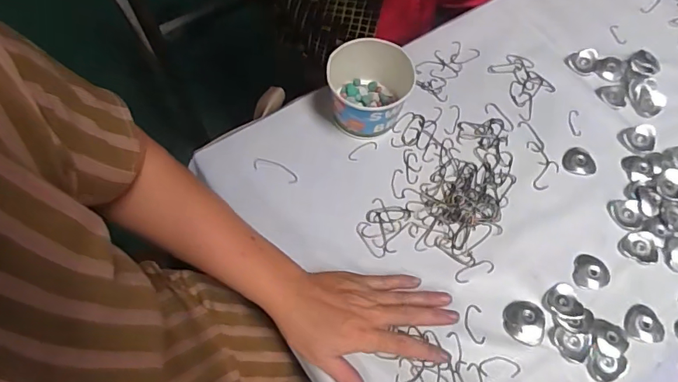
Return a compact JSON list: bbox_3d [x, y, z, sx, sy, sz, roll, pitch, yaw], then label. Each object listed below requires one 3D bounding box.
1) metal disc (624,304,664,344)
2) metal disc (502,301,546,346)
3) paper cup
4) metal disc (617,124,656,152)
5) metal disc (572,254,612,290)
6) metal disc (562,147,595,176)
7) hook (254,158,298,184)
[{"bbox_3d":[0.304,0.132,0.461,0.038,0.004,0.036,11,66,5],"label":"metal disc"},{"bbox_3d":[0.183,0.129,0.458,0.040,0.004,0.040,0,65,0],"label":"metal disc"},{"bbox_3d":[0.032,-0.114,0.529,0.091,0.077,0.089,0,65,0],"label":"paper cup"},{"bbox_3d":[0.354,-0.063,0.549,0.038,0.009,0.034,7,65,3],"label":"metal disc"},{"bbox_3d":[0.263,0.085,0.482,0.035,0.004,0.036,0,65,0],"label":"metal disc"},{"bbox_3d":[0.280,-0.035,0.539,0.036,0.004,0.035,0,65,0],"label":"metal disc"},{"bbox_3d":[-0.072,-0.024,0.530,0.053,0.004,0.017,21,67,10],"label":"hook"}]

